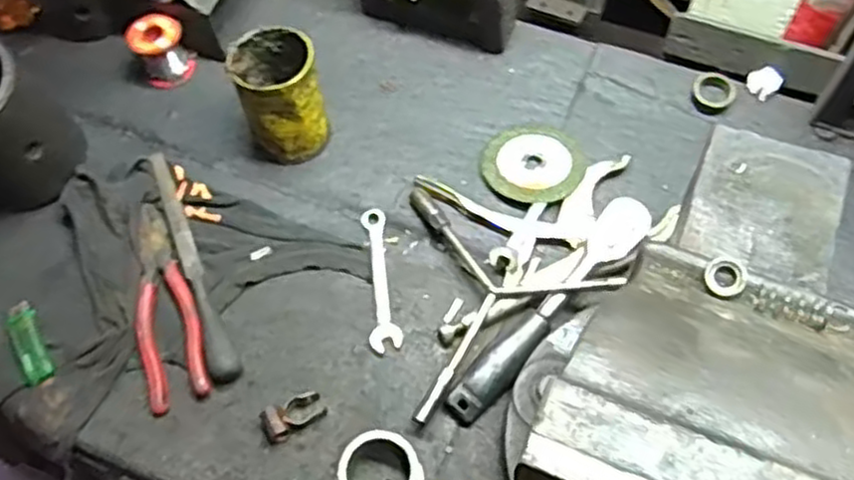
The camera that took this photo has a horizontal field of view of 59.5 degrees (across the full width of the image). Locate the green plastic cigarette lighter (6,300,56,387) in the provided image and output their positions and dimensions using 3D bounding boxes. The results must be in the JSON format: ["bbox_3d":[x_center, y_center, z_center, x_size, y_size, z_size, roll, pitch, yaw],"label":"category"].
[{"bbox_3d":[-0.351,0.091,0.657,0.024,0.017,0.080,-28,63,-13],"label":"green plastic cigarette lighter"}]

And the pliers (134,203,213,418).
[{"bbox_3d":[-0.234,0.053,0.664,0.053,0.012,0.194,-15,61,-7],"label":"pliers"}]

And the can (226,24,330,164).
[{"bbox_3d":[-0.137,-0.133,0.708,0.072,0.115,0.079,-1,61,1],"label":"can"}]

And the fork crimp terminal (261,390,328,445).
[{"bbox_3d":[-0.110,0.142,0.608,0.051,0.018,0.027,-30,64,-14],"label":"fork crimp terminal"}]

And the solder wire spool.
[{"bbox_3d":[-0.276,-0.196,0.780,0.055,0.060,0.042,-20,62,-9],"label":"solder wire spool"}]

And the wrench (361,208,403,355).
[{"bbox_3d":[-0.041,0.033,0.674,0.026,0.007,0.144,-6,61,-2],"label":"wrench"}]

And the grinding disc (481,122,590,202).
[{"bbox_3d":[0.104,-0.076,0.727,0.095,0.009,0.095,-1,61,1],"label":"grinding disc"}]

